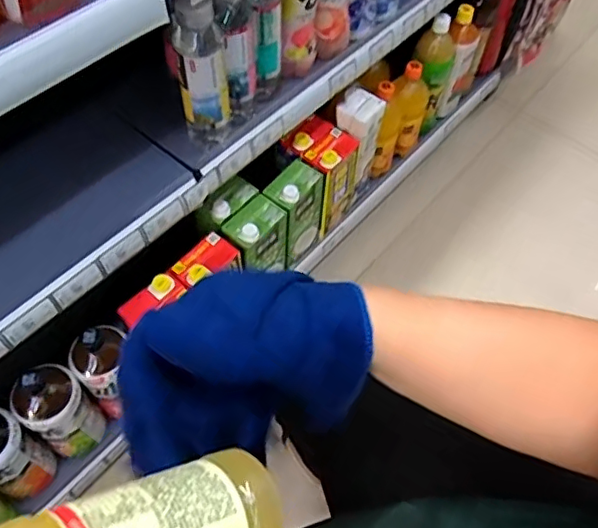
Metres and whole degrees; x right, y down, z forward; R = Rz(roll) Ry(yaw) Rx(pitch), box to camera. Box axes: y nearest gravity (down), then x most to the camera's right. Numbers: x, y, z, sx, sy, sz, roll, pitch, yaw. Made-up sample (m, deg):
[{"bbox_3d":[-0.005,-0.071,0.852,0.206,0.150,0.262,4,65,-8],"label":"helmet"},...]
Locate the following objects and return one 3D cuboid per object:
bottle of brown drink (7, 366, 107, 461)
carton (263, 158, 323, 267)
[{"bbox_3d":[-0.331,0.201,0.787,0.085,0.205,0.074,-38,67,-23],"label":"bottle of brown drink"},{"bbox_3d":[-0.011,-0.086,1.000,0.064,0.190,0.099,35,63,18],"label":"carton"}]

